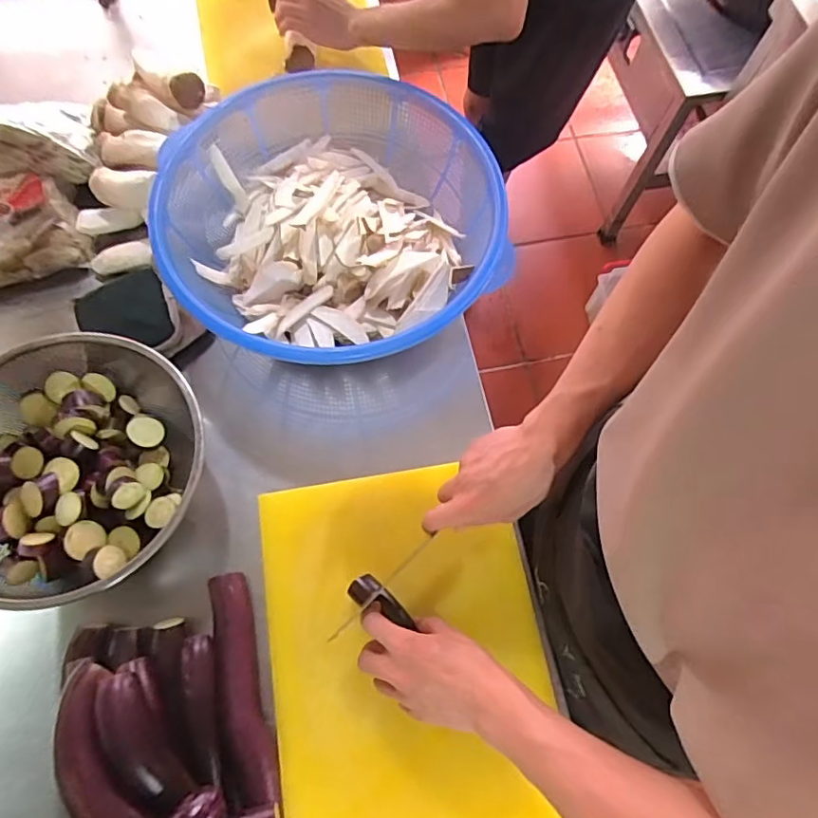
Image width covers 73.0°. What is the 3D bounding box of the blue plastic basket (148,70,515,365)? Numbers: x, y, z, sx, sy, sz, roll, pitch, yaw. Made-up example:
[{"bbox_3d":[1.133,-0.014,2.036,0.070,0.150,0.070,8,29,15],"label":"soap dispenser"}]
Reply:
[{"bbox_3d":[-0.098,-0.238,0.736,0.413,0.130,0.416,1,69,-2],"label":"blue plastic basket"}]

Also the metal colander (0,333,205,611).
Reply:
[{"bbox_3d":[-0.396,0.063,0.651,0.270,0.116,0.293,1,69,-2],"label":"metal colander"}]

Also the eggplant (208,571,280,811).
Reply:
[{"bbox_3d":[-0.182,0.292,0.590,0.043,0.037,0.228,-14,71,-8],"label":"eggplant"}]

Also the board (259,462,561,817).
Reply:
[{"bbox_3d":[-0.003,0.264,0.616,0.295,0.023,0.391,-8,70,-6],"label":"board"}]

